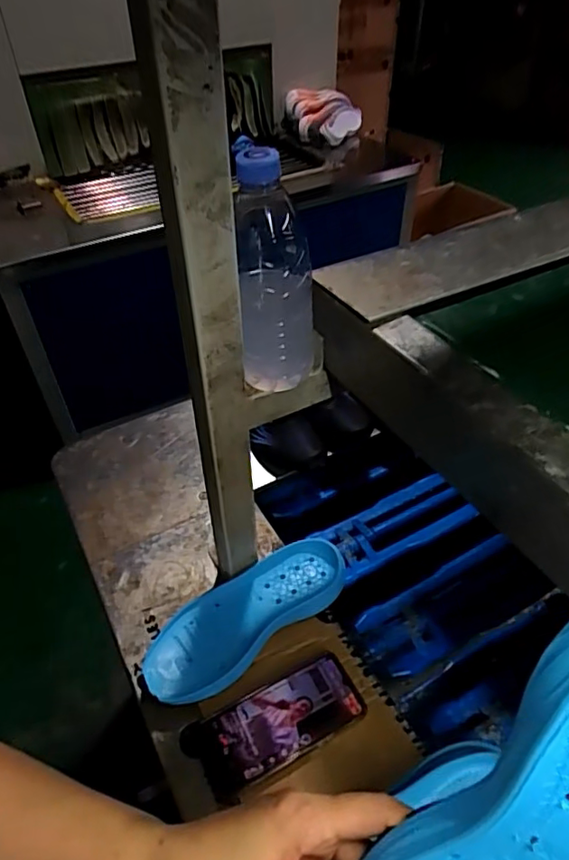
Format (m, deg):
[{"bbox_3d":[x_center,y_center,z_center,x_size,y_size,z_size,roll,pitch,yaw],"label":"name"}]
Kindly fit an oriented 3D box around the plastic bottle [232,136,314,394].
[{"bbox_3d":[-0.008,-0.126,0.460,0.062,0.191,0.065,-4,44,0],"label":"plastic bottle"}]

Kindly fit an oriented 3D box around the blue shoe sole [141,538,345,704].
[{"bbox_3d":[-0.044,0.215,0.652,0.254,0.038,0.098,-30,49,-25],"label":"blue shoe sole"}]

